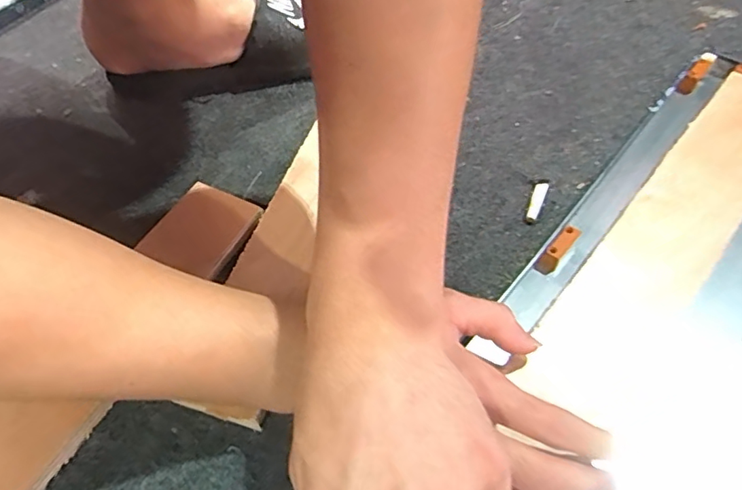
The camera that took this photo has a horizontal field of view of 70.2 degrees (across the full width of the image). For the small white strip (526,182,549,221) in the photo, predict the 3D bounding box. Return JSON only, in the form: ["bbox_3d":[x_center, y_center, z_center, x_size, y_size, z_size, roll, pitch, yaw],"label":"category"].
[{"bbox_3d":[0.132,-0.034,0.421,0.010,0.007,0.042,18,57,15],"label":"small white strip"}]

